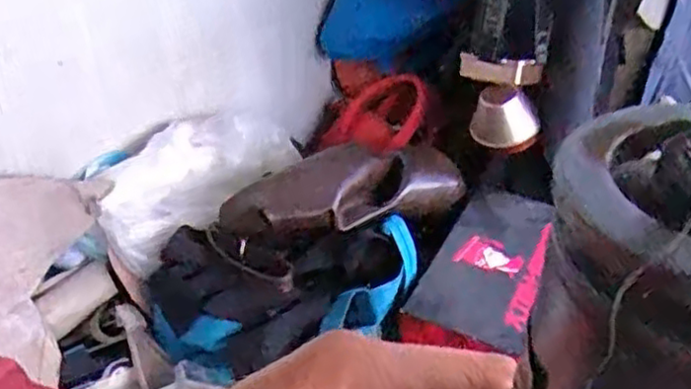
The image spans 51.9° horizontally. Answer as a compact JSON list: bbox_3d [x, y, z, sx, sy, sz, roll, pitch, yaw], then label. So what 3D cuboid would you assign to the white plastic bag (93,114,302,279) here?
[{"bbox_3d":[-0.157,-0.017,0.723,0.105,0.064,0.212,27,43,32],"label":"white plastic bag"}]

